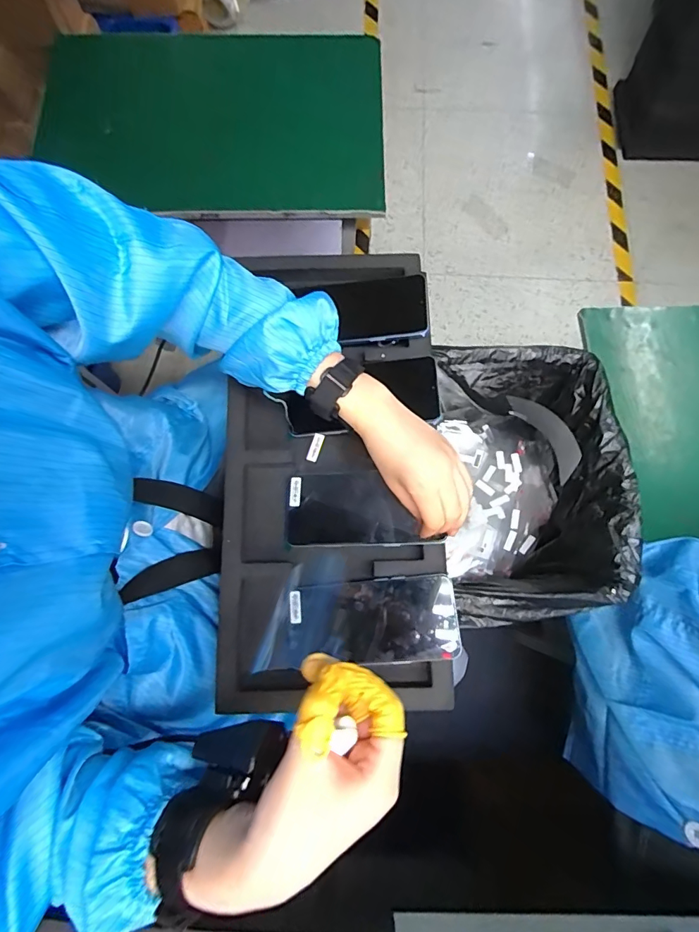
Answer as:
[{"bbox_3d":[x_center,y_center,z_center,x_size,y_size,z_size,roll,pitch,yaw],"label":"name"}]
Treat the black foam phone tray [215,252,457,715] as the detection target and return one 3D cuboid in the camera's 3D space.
[{"bbox_3d":[-0.009,-0.007,0.477,0.250,0.037,0.482,5,78,1],"label":"black foam phone tray"}]

